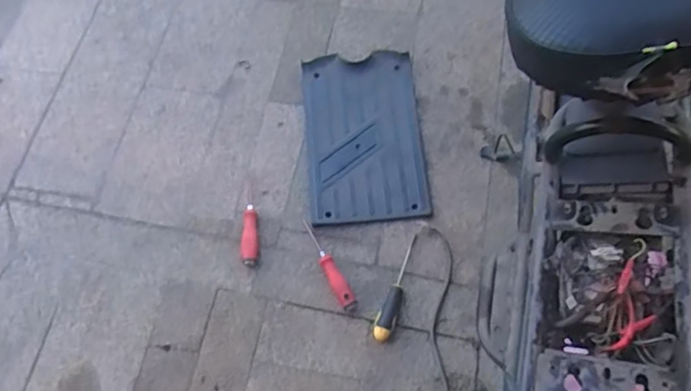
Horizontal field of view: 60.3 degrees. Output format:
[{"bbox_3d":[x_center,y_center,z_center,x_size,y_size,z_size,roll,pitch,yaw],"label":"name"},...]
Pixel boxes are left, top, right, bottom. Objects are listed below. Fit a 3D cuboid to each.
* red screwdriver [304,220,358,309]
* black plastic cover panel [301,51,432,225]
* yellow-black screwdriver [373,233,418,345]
[{"bbox_3d":[-0.036,0.130,1.141,0.031,0.032,0.200,-26,65,-9],"label":"red screwdriver"},{"bbox_3d":[0.039,-0.130,1.278,0.241,0.019,0.409,-6,64,1],"label":"black plastic cover panel"},{"bbox_3d":[0.100,0.169,1.098,0.037,0.031,0.211,20,67,13],"label":"yellow-black screwdriver"}]

